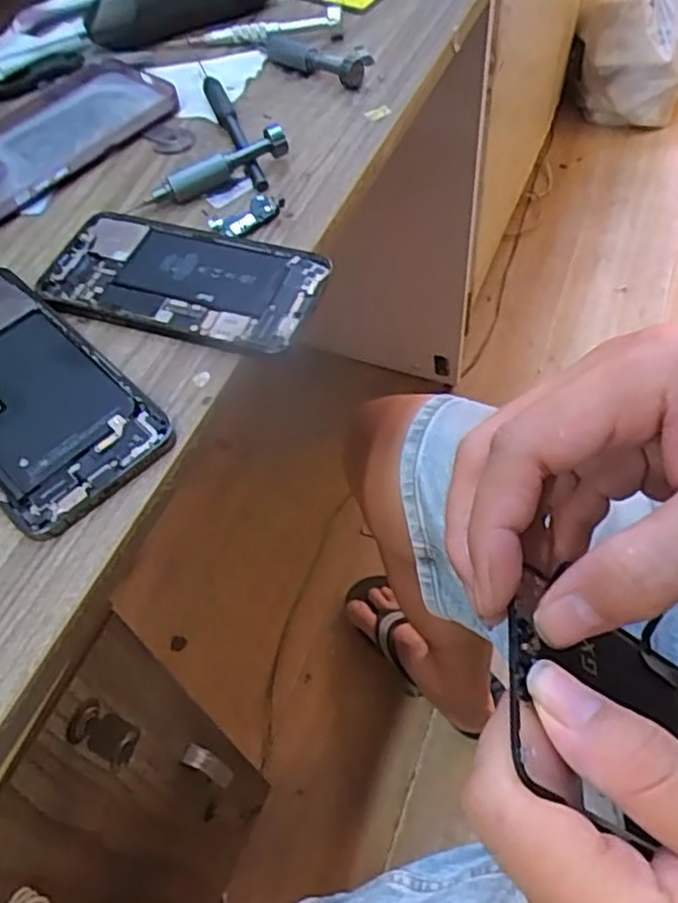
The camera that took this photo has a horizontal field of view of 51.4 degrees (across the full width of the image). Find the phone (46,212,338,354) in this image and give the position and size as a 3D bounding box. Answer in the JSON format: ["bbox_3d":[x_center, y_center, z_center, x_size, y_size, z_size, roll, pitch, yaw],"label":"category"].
[{"bbox_3d":[-0.083,-0.091,0.369,0.144,0.006,0.070,17,59,16],"label":"phone"}]

